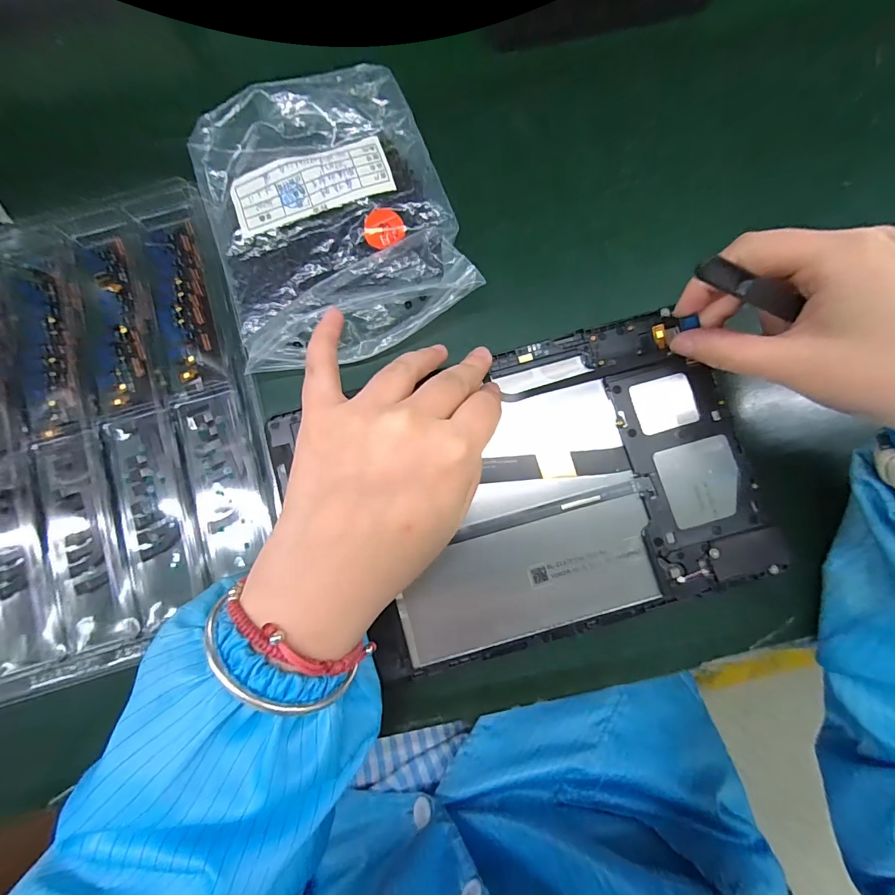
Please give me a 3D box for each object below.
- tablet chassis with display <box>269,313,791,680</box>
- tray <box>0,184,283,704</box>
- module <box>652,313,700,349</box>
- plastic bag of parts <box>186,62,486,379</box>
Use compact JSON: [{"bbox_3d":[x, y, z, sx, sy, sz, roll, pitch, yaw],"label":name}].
[{"bbox_3d":[0.039,0.022,0.219,0.230,0.008,0.145,-17,82,-1],"label":"tablet chassis with display"},{"bbox_3d":[-0.225,-0.013,0.247,0.220,0.016,0.275,-16,82,-1],"label":"tray"},{"bbox_3d":[0.117,-0.061,0.215,0.021,0.006,0.012,-25,81,33],"label":"module"},{"bbox_3d":[-0.072,-0.138,0.248,0.140,0.032,0.168,-19,81,-2],"label":"plastic bag of parts"}]

